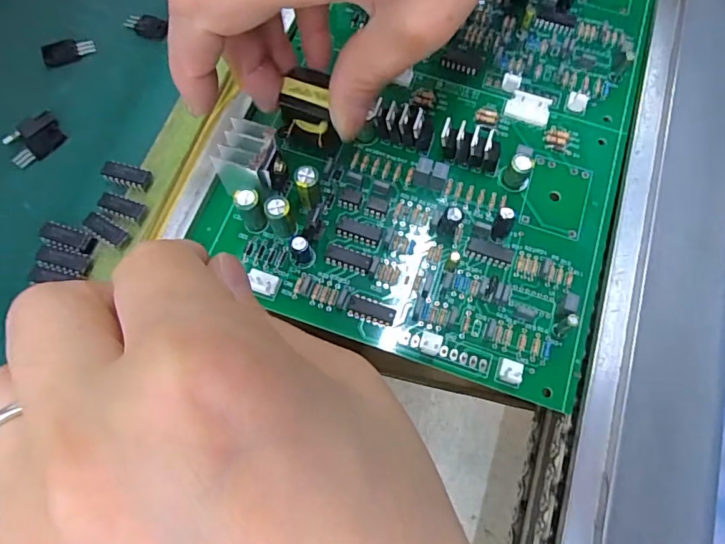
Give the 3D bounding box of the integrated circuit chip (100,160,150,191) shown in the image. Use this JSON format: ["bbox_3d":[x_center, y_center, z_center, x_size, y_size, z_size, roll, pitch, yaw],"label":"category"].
[{"bbox_3d":[-0.092,-0.038,0.192,0.020,0.006,0.008,17,72,5],"label":"integrated circuit chip"}]

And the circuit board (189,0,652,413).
[{"bbox_3d":[0.042,-0.088,0.219,0.160,0.025,0.248,18,73,5],"label":"circuit board"}]

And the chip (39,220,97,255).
[{"bbox_3d":[-0.111,-0.013,0.182,0.021,0.004,0.009,17,72,5],"label":"chip"}]

